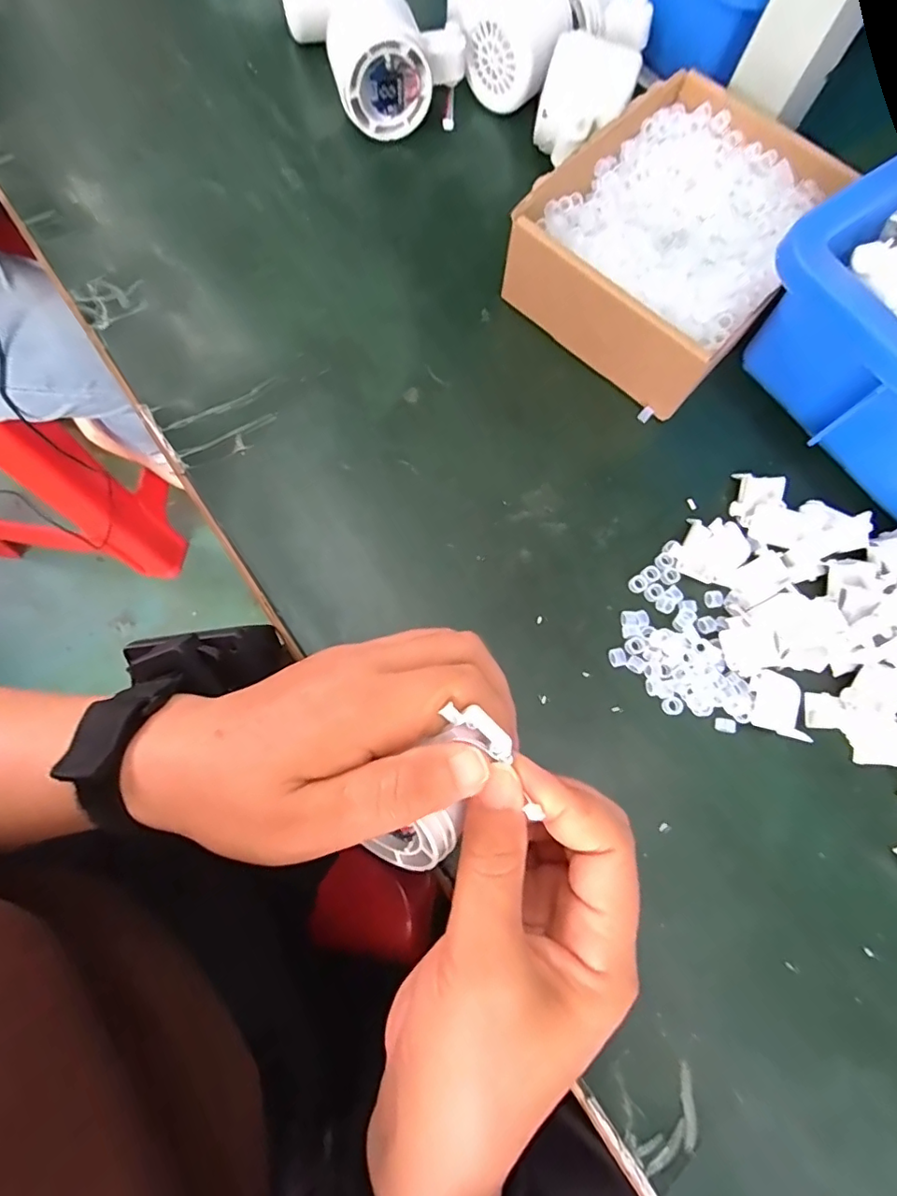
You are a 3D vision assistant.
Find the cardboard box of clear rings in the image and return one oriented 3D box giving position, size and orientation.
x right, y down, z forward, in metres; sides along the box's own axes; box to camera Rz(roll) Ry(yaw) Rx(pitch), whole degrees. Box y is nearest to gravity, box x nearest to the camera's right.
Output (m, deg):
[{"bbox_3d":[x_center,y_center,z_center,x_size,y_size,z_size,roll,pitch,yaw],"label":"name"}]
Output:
[{"bbox_3d":[0.133,-0.209,0.321,0.137,0.050,0.184,42,76,8],"label":"cardboard box of clear rings"}]

